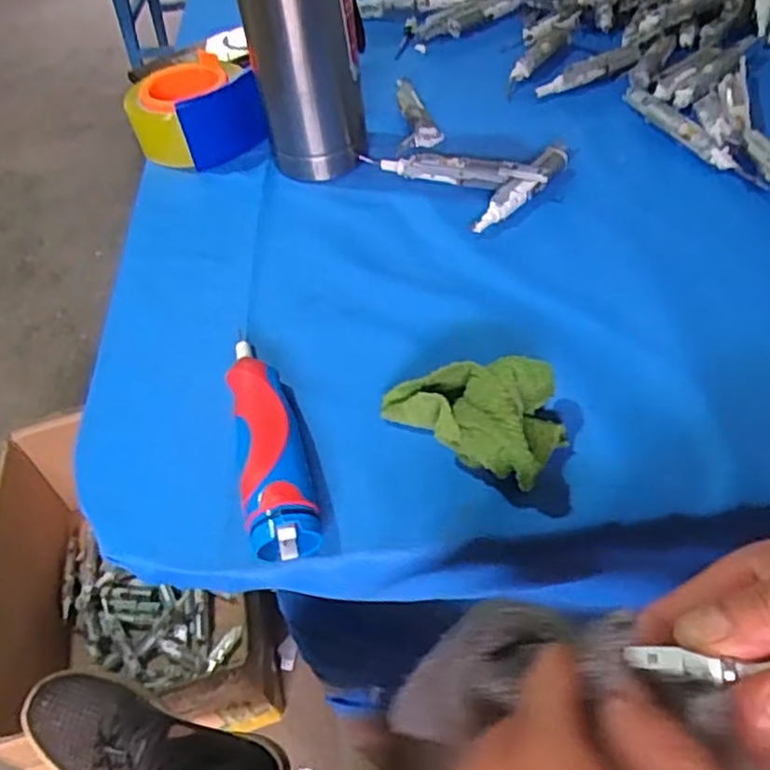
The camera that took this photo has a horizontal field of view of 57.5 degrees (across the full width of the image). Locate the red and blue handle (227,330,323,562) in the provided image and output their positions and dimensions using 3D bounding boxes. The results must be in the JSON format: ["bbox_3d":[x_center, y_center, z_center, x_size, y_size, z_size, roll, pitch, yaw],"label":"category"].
[{"bbox_3d":[-0.064,0.029,0.383,0.035,0.029,0.142,-14,50,-7],"label":"red and blue handle"}]

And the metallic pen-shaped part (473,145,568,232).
[{"bbox_3d":[0.106,-0.150,0.525,0.021,0.018,0.121,34,60,29],"label":"metallic pen-shaped part"}]

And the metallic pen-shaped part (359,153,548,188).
[{"bbox_3d":[0.050,-0.169,0.543,0.148,0.022,0.020,17,53,18],"label":"metallic pen-shaped part"}]

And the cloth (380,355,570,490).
[{"bbox_3d":[0.051,0.006,0.378,0.097,0.044,0.074,27,57,25],"label":"cloth"}]

